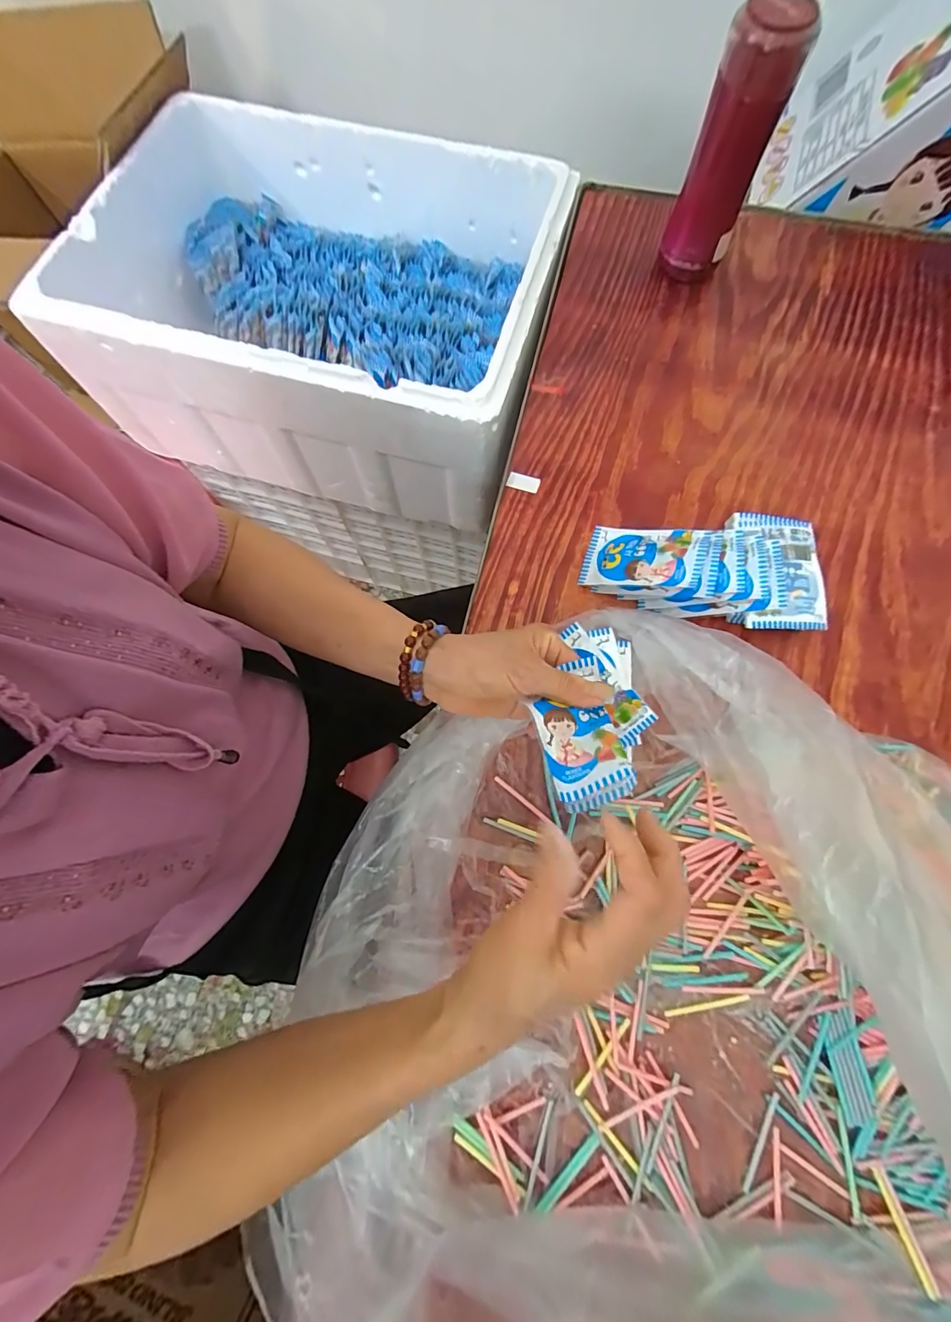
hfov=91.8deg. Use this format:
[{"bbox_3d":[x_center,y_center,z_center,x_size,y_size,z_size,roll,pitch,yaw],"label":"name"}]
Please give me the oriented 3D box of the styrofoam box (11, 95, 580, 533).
[{"bbox_3d":[-0.192,-0.476,0.629,0.567,0.199,0.414,15,75,5],"label":"styrofoam box"}]

